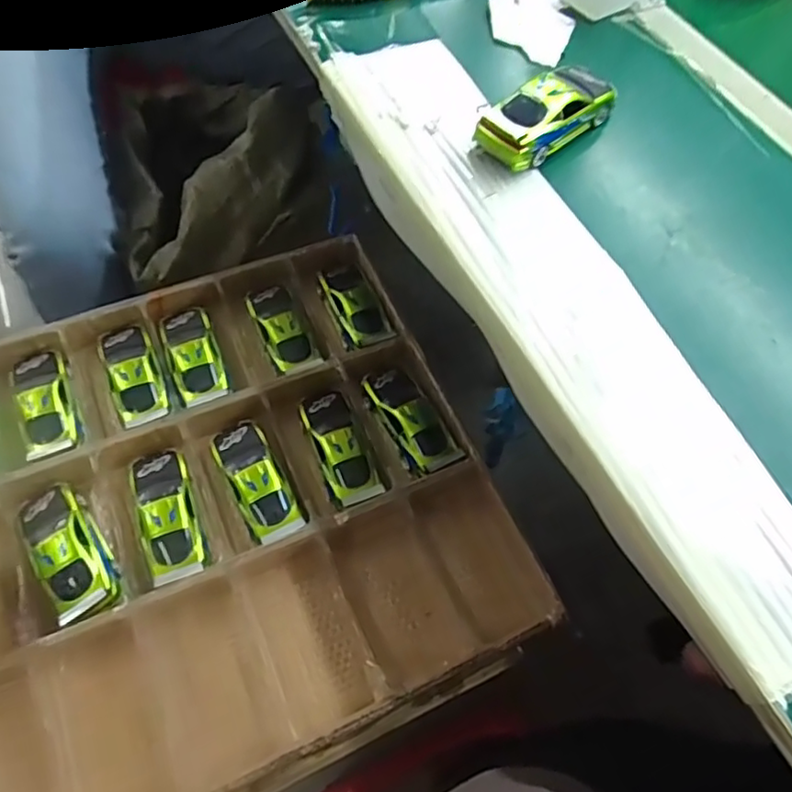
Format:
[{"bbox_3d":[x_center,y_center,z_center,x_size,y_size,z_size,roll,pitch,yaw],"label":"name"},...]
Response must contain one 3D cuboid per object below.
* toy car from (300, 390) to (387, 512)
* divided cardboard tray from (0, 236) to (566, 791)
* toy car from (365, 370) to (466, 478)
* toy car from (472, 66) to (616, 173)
[{"bbox_3d":[-0.054,0.049,0.592,0.051,0.034,0.125,-19,64,-13],"label":"toy car"},{"bbox_3d":[-0.226,0.119,0.551,0.615,0.052,0.469,-21,64,-14],"label":"divided cardboard tray"},{"bbox_3d":[0.014,0.022,0.608,0.054,0.036,0.121,-29,67,-18],"label":"toy car"},{"bbox_3d":[0.120,-0.223,0.480,0.119,0.032,0.049,-39,70,-21],"label":"toy car"}]

